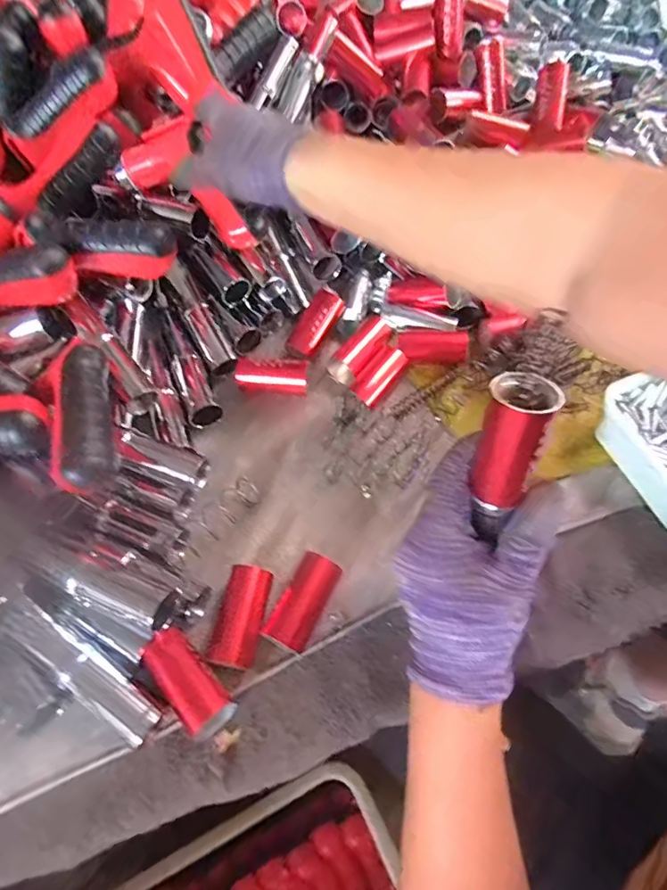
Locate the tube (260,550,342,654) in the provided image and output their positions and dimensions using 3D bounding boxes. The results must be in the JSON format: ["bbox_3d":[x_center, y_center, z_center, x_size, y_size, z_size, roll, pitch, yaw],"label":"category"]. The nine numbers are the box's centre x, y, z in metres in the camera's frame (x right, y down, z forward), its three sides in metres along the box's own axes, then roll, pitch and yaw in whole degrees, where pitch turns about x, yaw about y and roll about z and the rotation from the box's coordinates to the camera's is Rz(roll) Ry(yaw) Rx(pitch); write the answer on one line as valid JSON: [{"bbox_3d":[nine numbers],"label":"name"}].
[{"bbox_3d":[-0.019,0.105,0.329,0.027,0.029,0.060,23,62,16],"label":"tube"}]

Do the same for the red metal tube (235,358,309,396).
[{"bbox_3d":[-0.052,-0.060,0.422,0.059,0.022,0.021,5,58,6],"label":"red metal tube"}]

